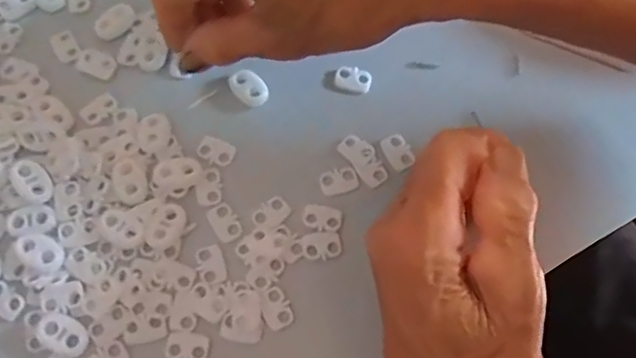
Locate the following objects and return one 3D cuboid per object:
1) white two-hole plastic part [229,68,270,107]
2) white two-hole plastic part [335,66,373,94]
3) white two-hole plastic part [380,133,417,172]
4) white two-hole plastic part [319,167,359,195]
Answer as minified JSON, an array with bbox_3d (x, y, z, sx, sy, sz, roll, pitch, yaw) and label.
[{"bbox_3d":[-0.035,-0.047,0.291,0.021,0.004,0.015,44,76,11],"label":"white two-hole plastic part"},{"bbox_3d":[0.018,-0.052,0.296,0.019,0.004,0.013,13,73,3],"label":"white two-hole plastic part"},{"bbox_3d":[0.039,-0.013,0.283,0.012,0.004,0.019,-27,75,-9],"label":"white two-hole plastic part"},{"bbox_3d":[0.010,0.001,0.277,0.018,0.004,0.012,-14,73,-6],"label":"white two-hole plastic part"}]

